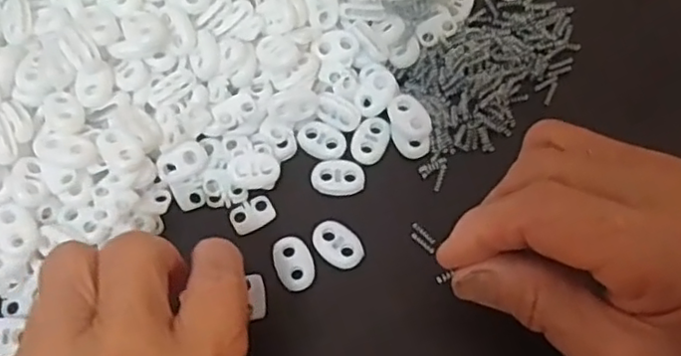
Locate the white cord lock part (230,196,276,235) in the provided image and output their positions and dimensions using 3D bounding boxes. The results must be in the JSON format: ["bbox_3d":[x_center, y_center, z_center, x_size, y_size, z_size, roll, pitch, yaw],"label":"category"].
[{"bbox_3d":[-0.037,0.015,0.274,0.018,0.004,0.013,-30,74,-10],"label":"white cord lock part"}]

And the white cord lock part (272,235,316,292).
[{"bbox_3d":[-0.019,0.035,0.264,0.015,0.004,0.023,-18,72,-7],"label":"white cord lock part"}]

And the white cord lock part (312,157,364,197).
[{"bbox_3d":[-0.001,-0.001,0.277,0.022,0.004,0.016,-5,71,-2],"label":"white cord lock part"}]

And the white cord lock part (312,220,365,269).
[{"bbox_3d":[-0.001,0.027,0.266,0.016,0.004,0.023,-40,76,-13],"label":"white cord lock part"}]

